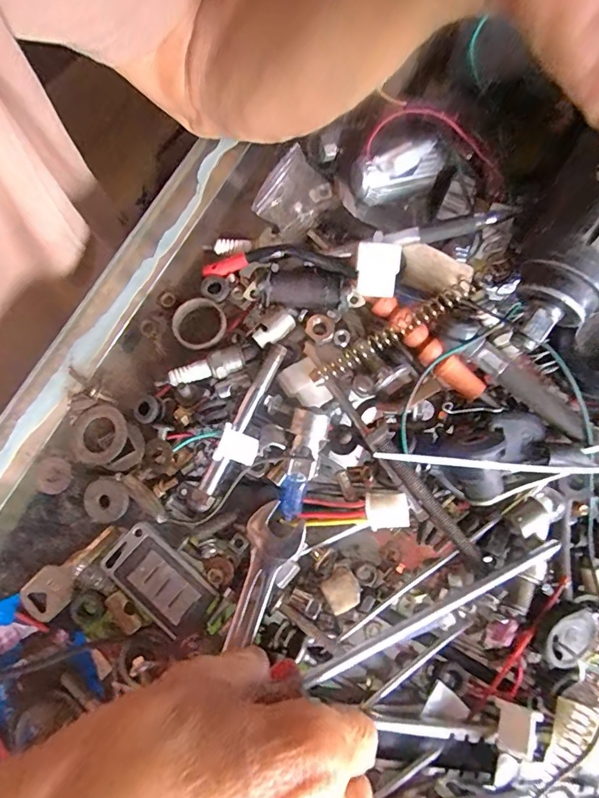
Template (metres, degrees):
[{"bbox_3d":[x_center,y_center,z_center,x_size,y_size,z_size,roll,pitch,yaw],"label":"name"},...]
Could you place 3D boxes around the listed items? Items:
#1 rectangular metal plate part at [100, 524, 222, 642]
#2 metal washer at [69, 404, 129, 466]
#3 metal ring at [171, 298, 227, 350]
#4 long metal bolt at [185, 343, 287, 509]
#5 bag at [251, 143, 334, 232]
[{"bbox_3d":[-0.074,0.094,0.247,0.056,0.004,0.032,41,81,7],"label":"rectangular metal plate part"},{"bbox_3d":[-0.112,0.020,0.266,0.031,0.005,0.033,0,79,-1],"label":"metal washer"},{"bbox_3d":[-0.058,-0.043,0.276,0.031,0.006,0.030,0,79,-1],"label":"metal ring"},{"bbox_3d":[-0.032,0.015,0.261,0.011,0.012,0.098,27,79,4],"label":"long metal bolt"},{"bbox_3d":[-0.004,-0.124,0.292,0.036,0.008,0.044,43,84,-4],"label":"bag"}]

